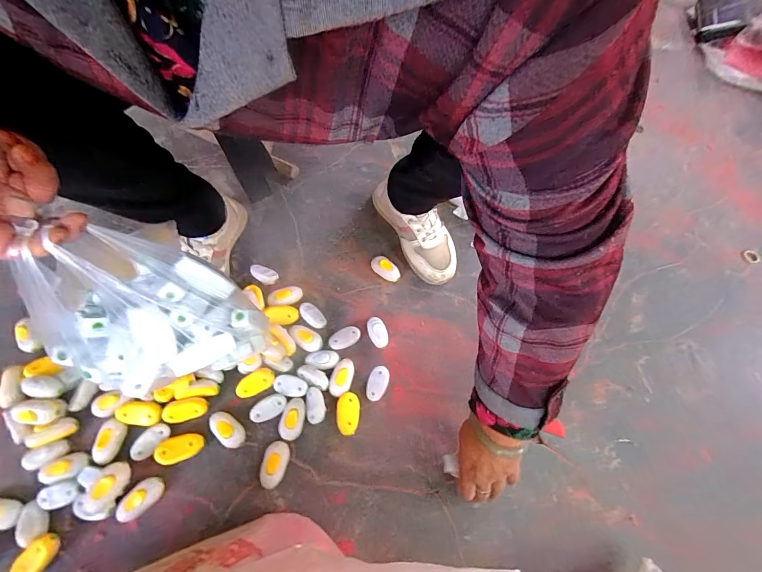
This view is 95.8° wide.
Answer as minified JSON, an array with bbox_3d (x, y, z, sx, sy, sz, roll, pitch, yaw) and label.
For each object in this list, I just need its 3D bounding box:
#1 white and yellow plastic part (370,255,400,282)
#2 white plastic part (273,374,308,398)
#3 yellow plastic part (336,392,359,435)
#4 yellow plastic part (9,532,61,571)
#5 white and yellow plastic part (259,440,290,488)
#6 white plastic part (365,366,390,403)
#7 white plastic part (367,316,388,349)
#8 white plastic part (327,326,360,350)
[{"bbox_3d":[0.009,-0.032,0.634,0.059,0.023,0.029,30,68,10],"label":"white and yellow plastic part"},{"bbox_3d":[-0.140,0.154,0.530,0.052,0.004,0.031,7,66,0],"label":"white plastic part"},{"bbox_3d":[-0.051,0.196,0.529,0.034,0.027,0.059,-2,66,-4],"label":"yellow plastic part"},{"bbox_3d":[-0.432,0.342,0.431,0.030,0.025,0.056,35,69,12],"label":"yellow plastic part"},{"bbox_3d":[-0.152,0.255,0.493,0.035,0.026,0.059,13,66,3],"label":"white and yellow plastic part"},{"bbox_3d":[-0.005,0.155,0.547,0.030,0.024,0.053,15,66,4],"label":"white plastic part"},{"bbox_3d":[-0.005,0.080,0.586,0.030,0.022,0.050,-17,68,-10],"label":"white plastic part"},{"bbox_3d":[-0.060,0.089,0.576,0.054,0.023,0.032,-33,71,-16],"label":"white plastic part"}]

